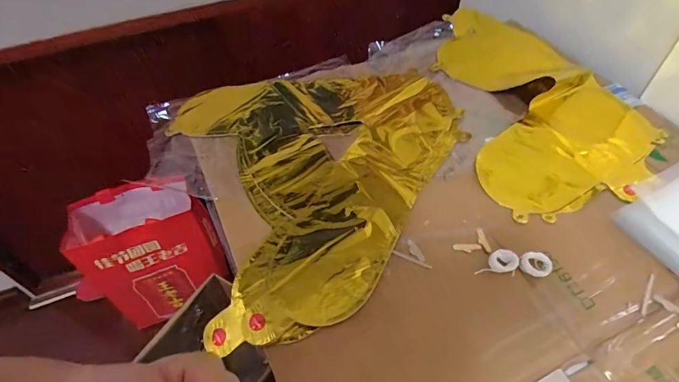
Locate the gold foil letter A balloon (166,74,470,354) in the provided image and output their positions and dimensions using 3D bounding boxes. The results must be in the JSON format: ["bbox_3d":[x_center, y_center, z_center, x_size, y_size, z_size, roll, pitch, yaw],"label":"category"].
[{"bbox_3d":[-0.007,-0.039,0.484,0.341,0.007,0.369,-17,53,-11],"label":"gold foil letter A balloon"}]

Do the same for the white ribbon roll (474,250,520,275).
[{"bbox_3d":[0.151,0.068,0.388,0.045,0.007,0.022,-6,51,-2],"label":"white ribbon roll"}]

